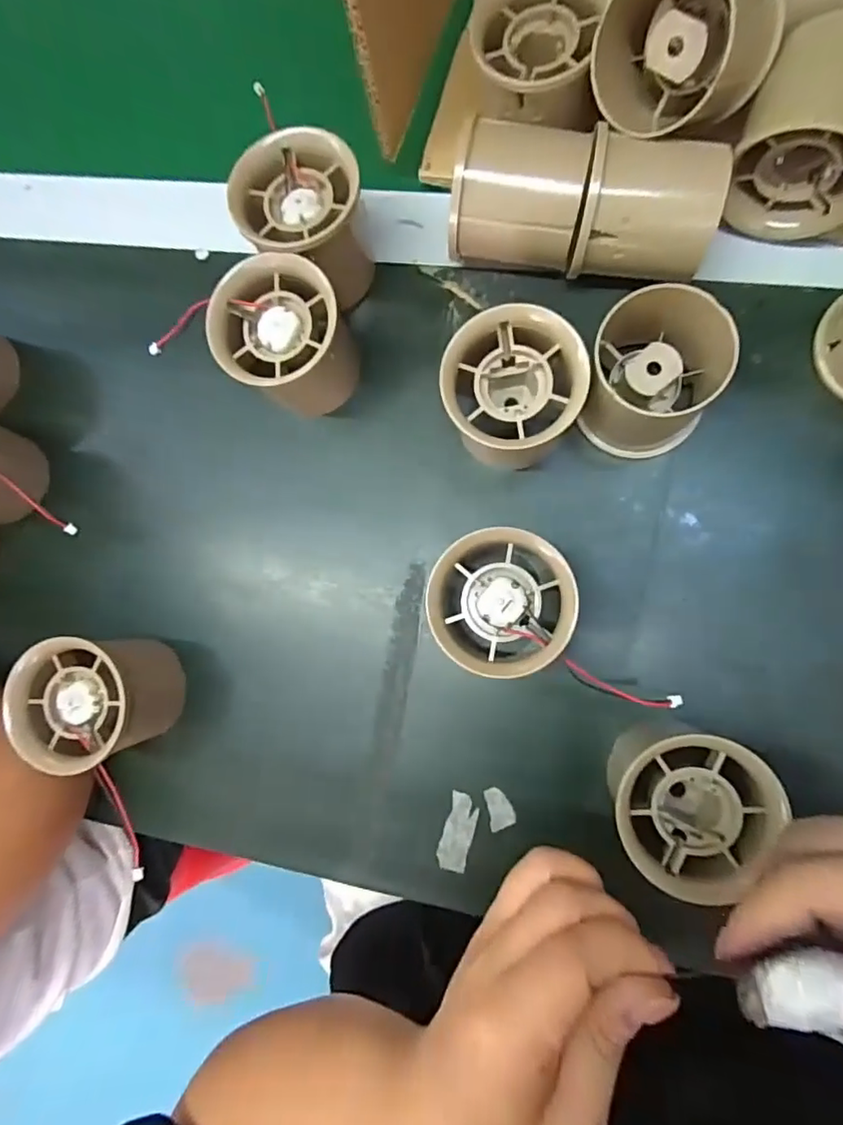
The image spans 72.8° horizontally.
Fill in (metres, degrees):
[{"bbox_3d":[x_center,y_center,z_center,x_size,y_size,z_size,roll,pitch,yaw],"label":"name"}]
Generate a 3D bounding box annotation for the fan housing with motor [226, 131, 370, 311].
[{"bbox_3d":[-0.051,-0.151,0.257,0.052,0.048,0.056,21,89,10],"label":"fan housing with motor"}]

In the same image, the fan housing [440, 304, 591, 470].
[{"bbox_3d":[0.038,-0.069,0.240,0.052,0.051,0.052,-1,85,9],"label":"fan housing"}]

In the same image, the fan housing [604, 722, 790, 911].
[{"bbox_3d":[0.097,0.088,0.226,0.058,0.061,0.052,33,91,10],"label":"fan housing"}]

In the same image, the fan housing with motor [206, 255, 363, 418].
[{"bbox_3d":[-0.060,-0.099,0.261,0.049,0.055,0.051,-1,85,9],"label":"fan housing with motor"}]

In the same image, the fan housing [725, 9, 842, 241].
[{"bbox_3d":[0.156,-0.170,0.230,0.051,0.050,0.060,17,88,10],"label":"fan housing"}]

